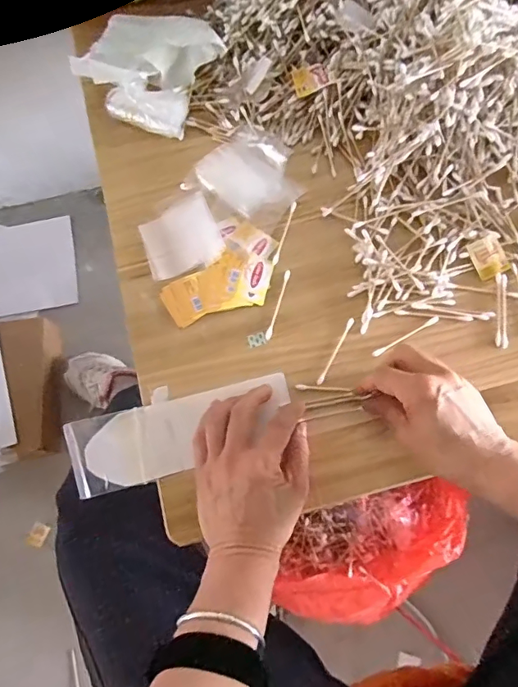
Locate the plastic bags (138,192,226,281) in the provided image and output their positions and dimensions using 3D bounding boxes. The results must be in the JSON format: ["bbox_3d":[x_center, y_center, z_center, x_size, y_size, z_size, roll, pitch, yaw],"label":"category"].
[{"bbox_3d":[-0.082,-0.113,0.486,0.078,0.010,0.077,-20,77,-5],"label":"plastic bags"}]

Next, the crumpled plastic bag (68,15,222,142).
[{"bbox_3d":[-0.134,-0.328,0.543,0.167,0.035,0.153,28,75,10],"label":"crumpled plastic bag"}]

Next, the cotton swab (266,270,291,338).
[{"bbox_3d":[0.019,-0.040,0.466,0.007,0.004,0.074,16,73,6],"label":"cotton swab"}]

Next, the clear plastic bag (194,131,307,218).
[{"bbox_3d":[-0.002,-0.182,0.505,0.091,0.025,0.100,-43,76,-12],"label":"clear plastic bag"}]

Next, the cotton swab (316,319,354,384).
[{"bbox_3d":[0.075,0.007,0.453,0.006,0.009,0.076,27,74,10],"label":"cotton swab"}]

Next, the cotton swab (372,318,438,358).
[{"bbox_3d":[0.146,-0.007,0.458,0.078,0.007,0.006,-29,73,-8],"label":"cotton swab"}]

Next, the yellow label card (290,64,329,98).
[{"bbox_3d":[0.057,-0.298,0.525,0.036,0.004,0.047,-16,60,12],"label":"yellow label card"}]

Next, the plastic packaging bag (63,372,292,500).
[{"bbox_3d":[-0.071,0.083,0.430,0.209,0.018,0.068,-14,74,-5],"label":"plastic packaging bag"}]

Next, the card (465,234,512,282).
[{"bbox_3d":[0.237,-0.089,0.479,0.034,0.008,0.041,-27,97,2],"label":"card"}]

